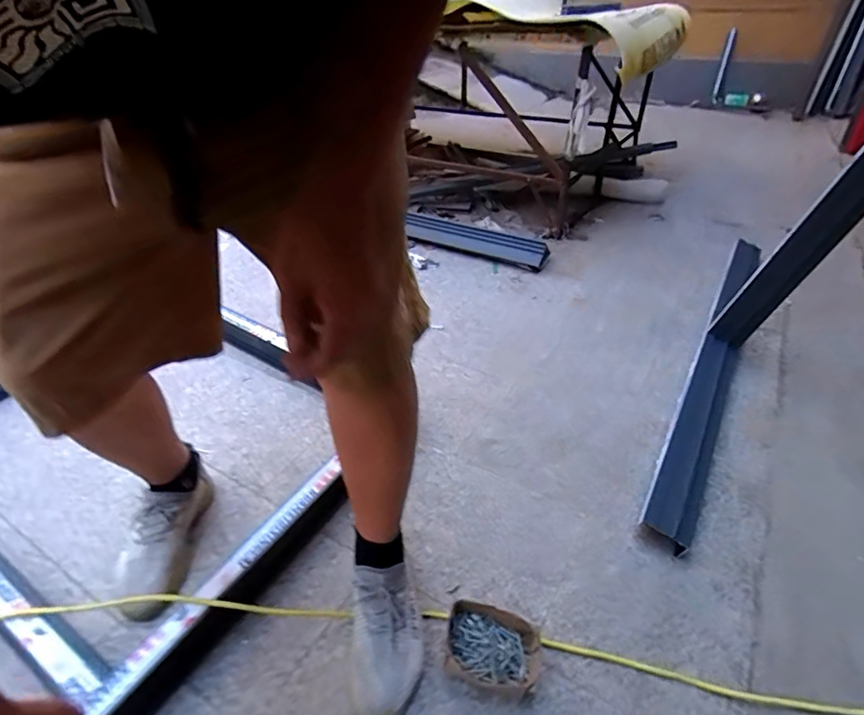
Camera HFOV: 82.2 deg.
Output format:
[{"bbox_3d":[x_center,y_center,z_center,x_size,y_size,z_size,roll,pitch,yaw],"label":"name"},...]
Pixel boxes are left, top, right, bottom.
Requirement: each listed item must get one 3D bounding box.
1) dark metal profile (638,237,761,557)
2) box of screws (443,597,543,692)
[{"bbox_3d":[0.772,-0.029,1.335,0.096,0.058,1.326,21,43,25],"label":"dark metal profile"},{"bbox_3d":[0.091,0.444,0.755,0.144,0.045,0.115,15,41,20],"label":"box of screws"}]

